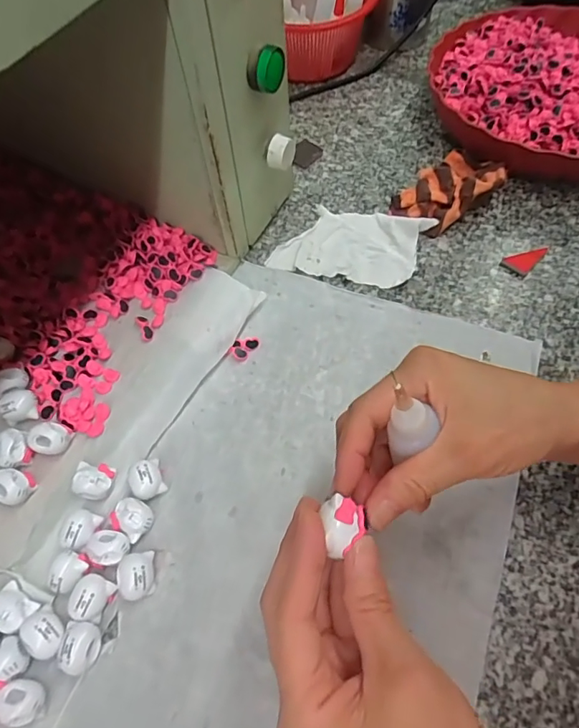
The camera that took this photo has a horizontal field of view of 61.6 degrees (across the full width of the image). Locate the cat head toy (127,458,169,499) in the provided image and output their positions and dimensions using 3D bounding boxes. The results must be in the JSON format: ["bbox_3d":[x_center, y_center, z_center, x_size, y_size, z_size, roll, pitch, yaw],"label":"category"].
[{"bbox_3d":[-0.096,0.077,0.326,0.021,0.017,0.025,-21,61,-10],"label":"cat head toy"}]

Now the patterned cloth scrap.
[{"bbox_3d":[0.149,-0.163,0.447,0.104,0.032,0.068,-37,65,-17],"label":"patterned cloth scrap"}]

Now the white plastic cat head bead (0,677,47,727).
[{"bbox_3d":[-0.146,0.185,0.267,0.025,0.018,0.021,-1,60,2],"label":"white plastic cat head bead"}]

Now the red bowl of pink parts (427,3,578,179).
[{"bbox_3d":[0.262,-0.273,0.489,0.235,0.059,0.235,-1,60,2],"label":"red bowl of pink parts"}]

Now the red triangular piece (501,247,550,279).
[{"bbox_3d":[0.202,-0.092,0.419,0.022,0.006,0.042,40,69,22],"label":"red triangular piece"}]

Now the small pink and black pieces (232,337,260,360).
[{"bbox_3d":[-0.035,-0.015,0.383,0.015,0.006,0.024,35,67,20],"label":"small pink and black pieces"}]

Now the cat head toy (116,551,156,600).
[{"bbox_3d":[-0.095,0.129,0.296,0.022,0.020,0.026,-5,60,-1],"label":"cat head toy"}]

